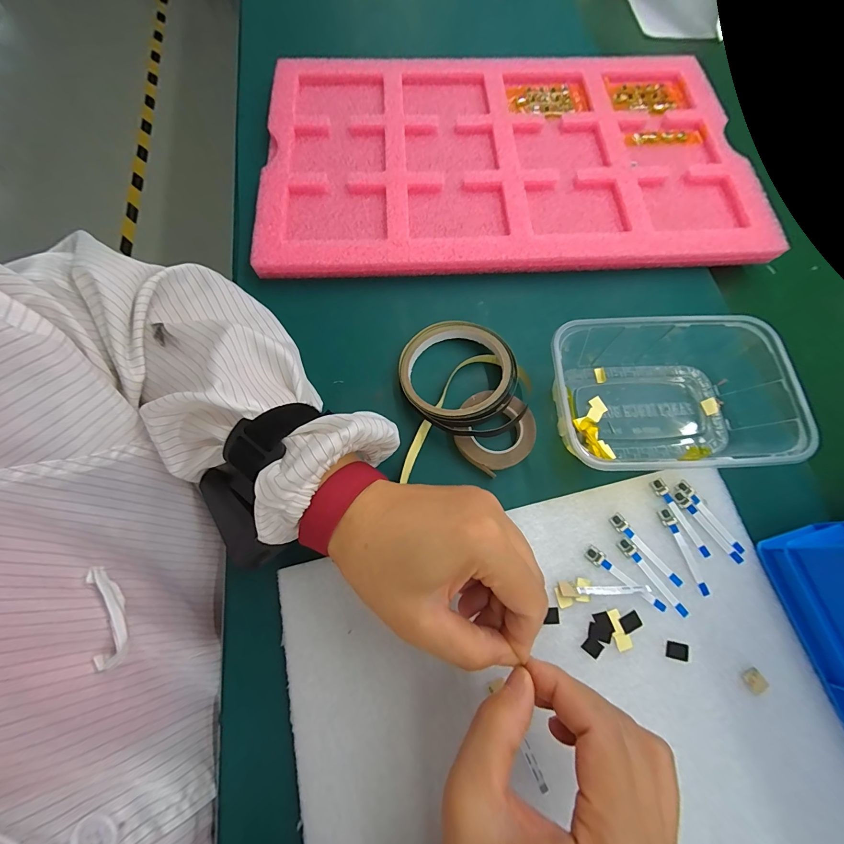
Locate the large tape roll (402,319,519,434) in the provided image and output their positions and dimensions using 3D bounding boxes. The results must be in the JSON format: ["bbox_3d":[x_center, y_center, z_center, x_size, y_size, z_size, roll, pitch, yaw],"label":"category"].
[{"bbox_3d":[0.029,-0.041,0.294,0.092,0.027,0.094,0,72,-1],"label":"large tape roll"}]

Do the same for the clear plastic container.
[{"bbox_3d":[0.183,-0.018,0.276,0.163,0.051,0.114,-2,72,-1],"label":"clear plastic container"}]

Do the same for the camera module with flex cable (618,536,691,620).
[{"bbox_3d":[0.160,0.108,0.248,0.010,0.004,0.061,-34,76,-11],"label":"camera module with flex cable"}]

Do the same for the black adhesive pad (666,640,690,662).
[{"bbox_3d":[0.168,0.150,0.234,0.015,0.004,0.010,15,73,4],"label":"black adhesive pad"}]

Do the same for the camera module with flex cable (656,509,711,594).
[{"bbox_3d":[0.187,0.091,0.254,0.009,0.004,0.060,-19,73,-7],"label":"camera module with flex cable"}]

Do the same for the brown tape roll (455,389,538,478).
[{"bbox_3d":[0.057,0.006,0.283,0.063,0.013,0.060,0,72,-1],"label":"brown tape roll"}]

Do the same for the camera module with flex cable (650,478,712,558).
[{"bbox_3d":[0.190,0.069,0.261,0.010,0.004,0.060,-27,74,-9],"label":"camera module with flex cable"}]

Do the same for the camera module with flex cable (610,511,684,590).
[{"bbox_3d":[0.159,0.092,0.254,0.010,0.004,0.061,-39,77,-12],"label":"camera module with flex cable"}]

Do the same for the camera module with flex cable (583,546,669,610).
[{"bbox_3d":[0.140,0.109,0.246,0.060,0.004,0.010,41,76,12],"label":"camera module with flex cable"}]

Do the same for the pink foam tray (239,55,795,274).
[{"bbox_3d":[0.084,-0.281,0.374,0.477,0.023,0.288,-2,72,-1],"label":"pink foam tray"}]

